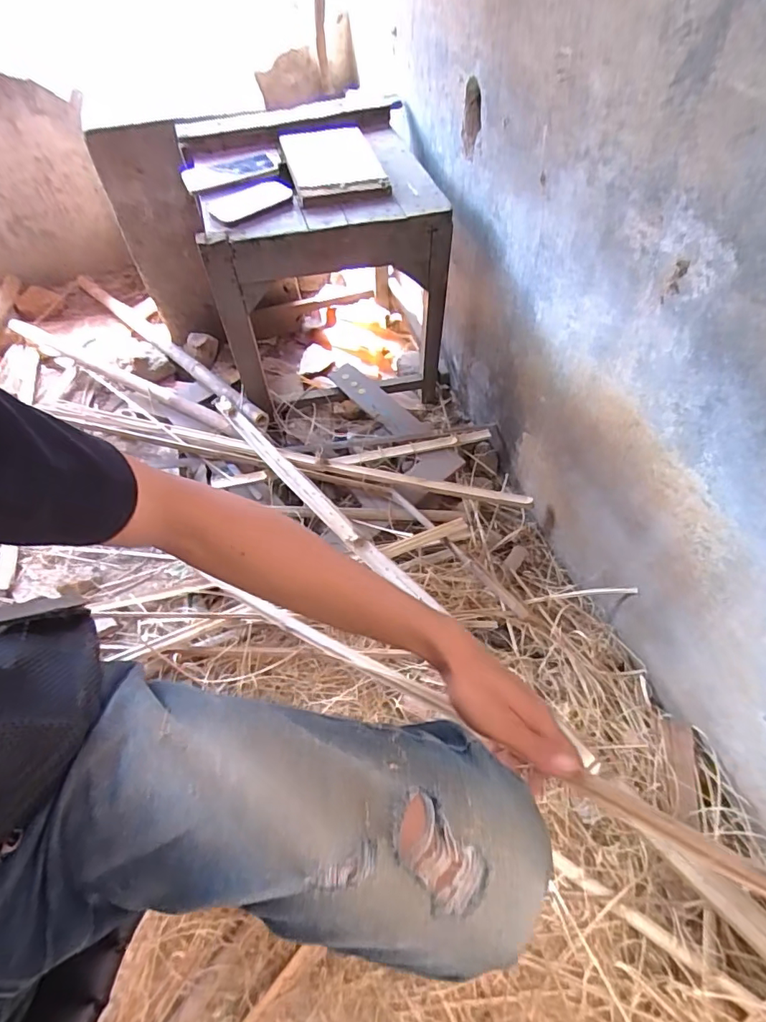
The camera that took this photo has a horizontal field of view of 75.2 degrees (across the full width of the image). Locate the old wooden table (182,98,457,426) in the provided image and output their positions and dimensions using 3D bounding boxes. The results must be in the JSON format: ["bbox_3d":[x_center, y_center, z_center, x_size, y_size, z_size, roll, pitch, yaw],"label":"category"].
[{"bbox_3d":[-0.142,-0.542,1.093,0.433,0.413,0.510,-14,54,-6],"label":"old wooden table"}]

